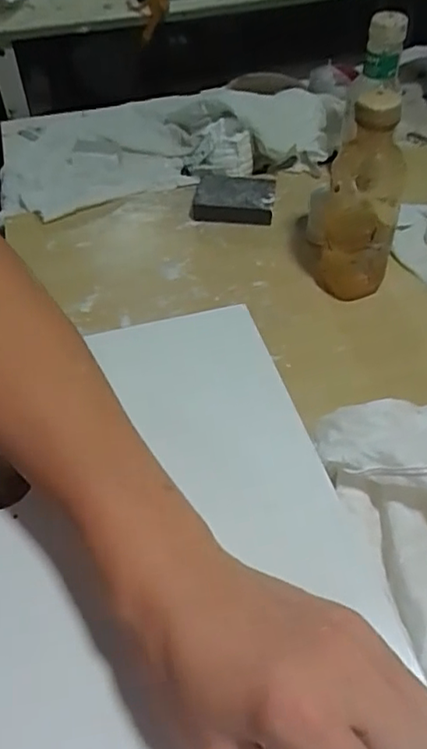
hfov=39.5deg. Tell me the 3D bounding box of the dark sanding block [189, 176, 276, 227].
[{"bbox_3d":[0.024,-0.220,0.743,0.099,0.032,0.066,2,50,1],"label":"dark sanding block"}]

